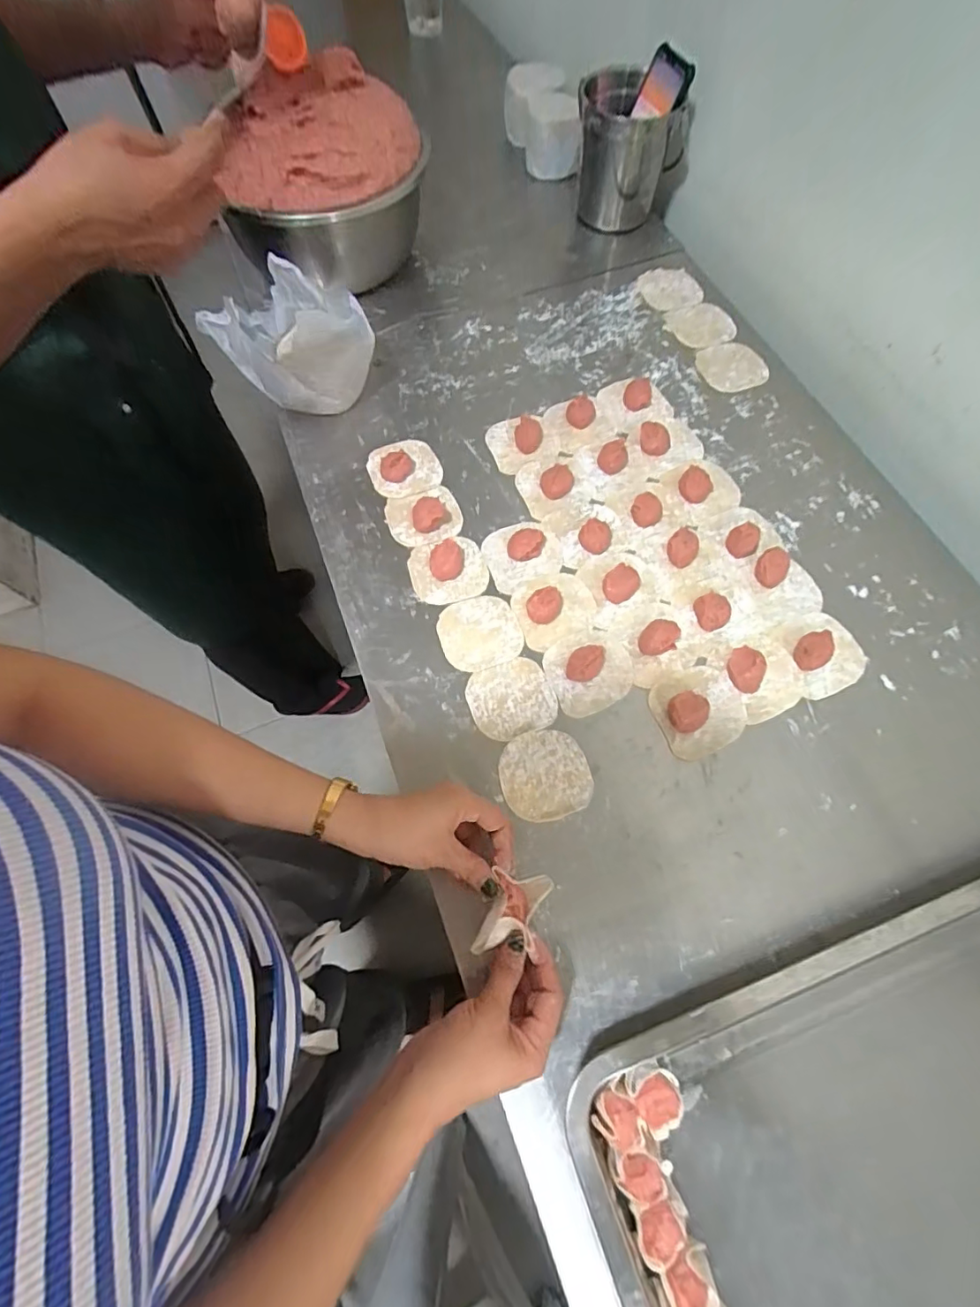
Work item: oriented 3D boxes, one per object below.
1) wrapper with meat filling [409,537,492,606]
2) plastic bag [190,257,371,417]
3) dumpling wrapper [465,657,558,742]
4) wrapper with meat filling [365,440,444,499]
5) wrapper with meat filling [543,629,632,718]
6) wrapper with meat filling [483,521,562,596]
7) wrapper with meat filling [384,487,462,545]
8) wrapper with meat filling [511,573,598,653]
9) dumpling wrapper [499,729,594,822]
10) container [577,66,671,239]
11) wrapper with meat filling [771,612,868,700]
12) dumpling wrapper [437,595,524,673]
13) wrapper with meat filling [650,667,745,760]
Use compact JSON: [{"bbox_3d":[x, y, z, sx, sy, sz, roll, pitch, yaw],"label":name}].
[{"bbox_3d":[-0.043,-0.088,0.550,0.077,0.014,0.073,-17,69,-6],"label":"wrapper with meat filling"},{"bbox_3d":[-0.216,-0.356,0.621,0.178,0.094,0.130,32,72,13],"label":"plastic bag"},{"bbox_3d":[0.020,0.043,0.500,0.077,0.006,0.072,-19,69,-5],"label":"dumpling wrapper"},{"bbox_3d":[-0.097,-0.212,0.599,0.079,0.024,0.076,0,68,1],"label":"wrapper with meat filling"},{"bbox_3d":[0.095,0.012,0.500,0.081,0.023,0.074,-27,70,-9],"label":"wrapper with meat filling"},{"bbox_3d":[0.035,-0.107,0.556,0.081,0.021,0.072,-20,69,-7],"label":"wrapper with meat filling"},{"bbox_3d":[-0.072,-0.152,0.573,0.078,0.025,0.066,-14,69,-4],"label":"wrapper with meat filling"},{"bbox_3d":[0.065,-0.049,0.526,0.083,0.024,0.069,-27,70,-9],"label":"wrapper with meat filling"},{"bbox_3d":[0.049,0.107,0.472,0.077,0.004,0.074,-13,69,-4],"label":"dumpling wrapper"},{"bbox_3d":[0.169,-0.655,0.709,0.116,0.137,0.099,9,69,5],"label":"container"},{"bbox_3d":[0.318,-0.003,0.505,0.071,0.018,0.078,-14,69,-4],"label":"wrapper with meat filling"},{"bbox_3d":[-0.010,-0.021,0.527,0.078,0.004,0.074,-13,69,-4],"label":"dumpling wrapper"},{"bbox_3d":[0.193,0.048,0.484,0.081,0.019,0.075,-22,70,-7],"label":"wrapper with meat filling"}]

